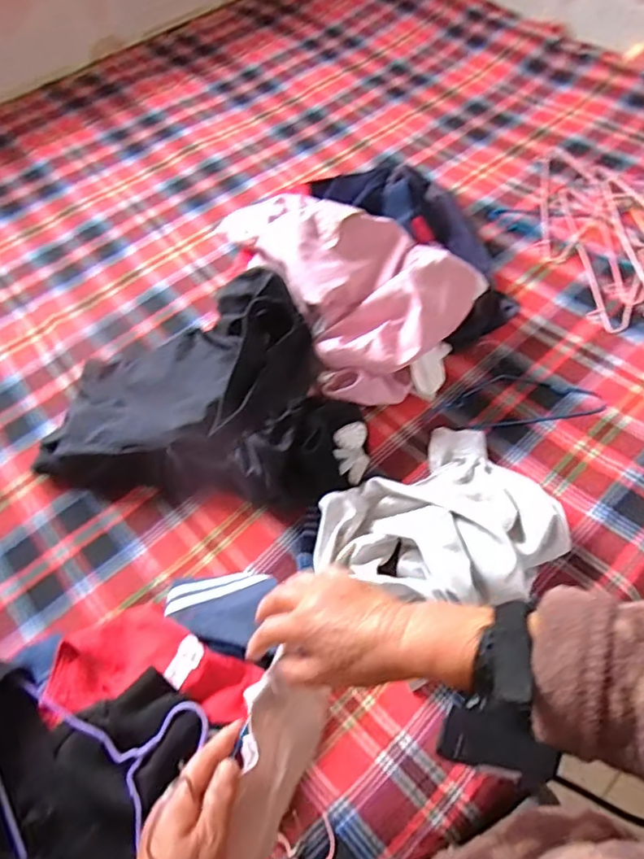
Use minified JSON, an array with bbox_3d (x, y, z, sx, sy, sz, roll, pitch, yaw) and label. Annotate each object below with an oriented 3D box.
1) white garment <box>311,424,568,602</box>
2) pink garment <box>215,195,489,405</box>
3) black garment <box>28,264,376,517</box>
[{"bbox_3d":[0.164,0.128,0.764,0.296,0.101,0.237,-34,63,-17],"label":"white garment"},{"bbox_3d":[0.058,-0.267,0.942,0.303,0.145,0.428,-24,60,-11],"label":"pink garment"},{"bbox_3d":[-0.168,-0.070,0.885,0.486,0.144,0.349,8,59,8],"label":"black garment"}]

